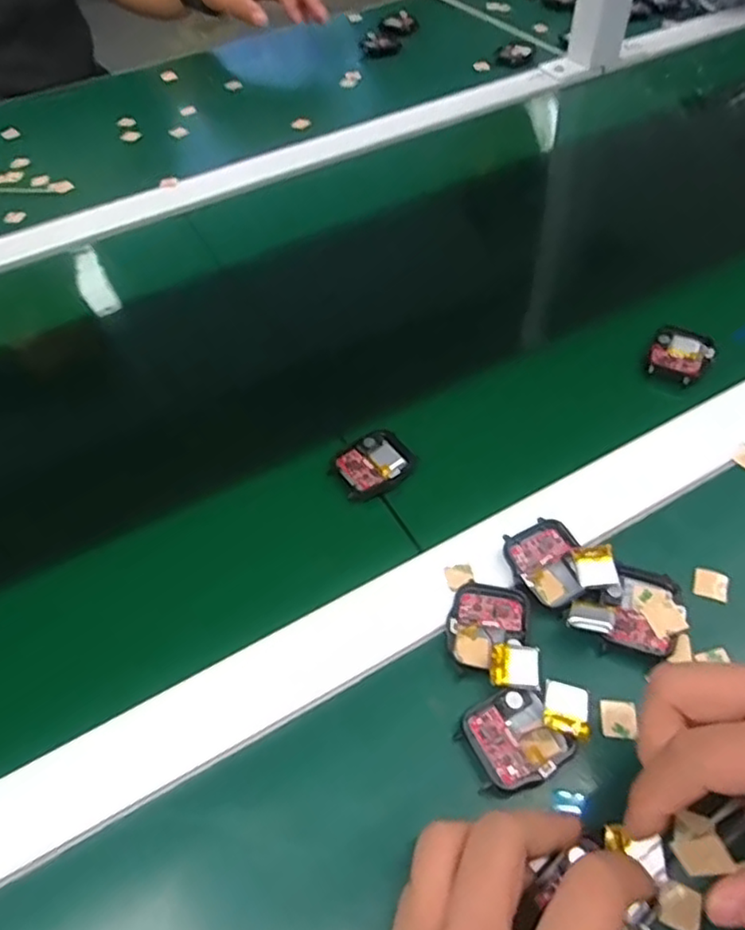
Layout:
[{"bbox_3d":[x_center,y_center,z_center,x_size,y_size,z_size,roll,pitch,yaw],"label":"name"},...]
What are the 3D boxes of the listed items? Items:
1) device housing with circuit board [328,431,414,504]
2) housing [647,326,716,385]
[{"bbox_3d":[0.000,-0.001,0.375,0.046,0.007,0.039,-31,58,-20],"label":"device housing with circuit board"},{"bbox_3d":[0.202,-0.074,0.417,0.036,0.006,0.046,24,58,18],"label":"housing"}]

